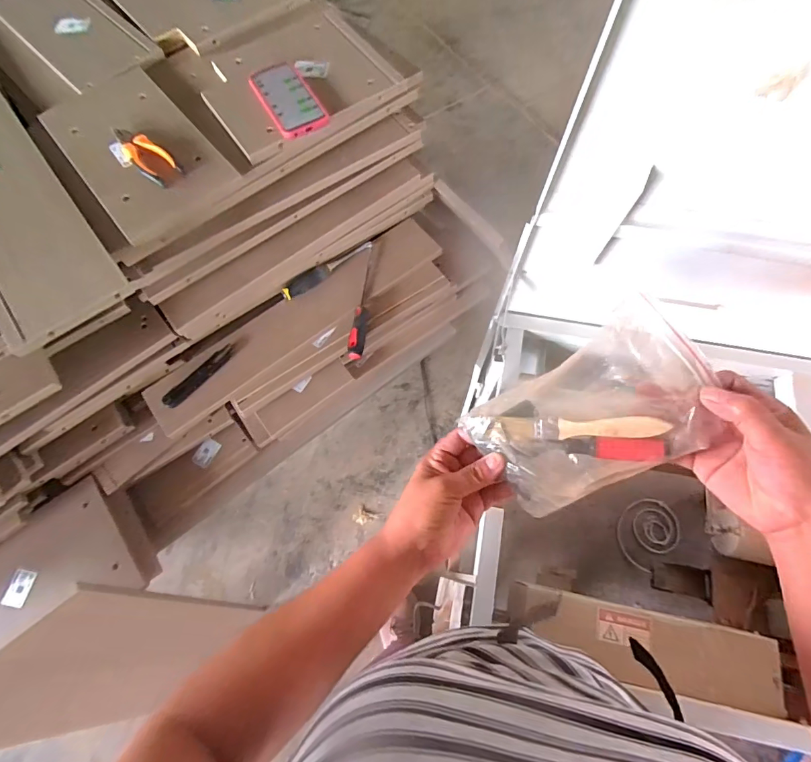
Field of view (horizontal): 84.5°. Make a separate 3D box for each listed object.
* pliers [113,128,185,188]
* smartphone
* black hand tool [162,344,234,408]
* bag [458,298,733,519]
[{"bbox_3d":[-0.404,-0.356,0.691,0.051,0.024,0.133,-39,72,-14],"label":"pliers"},{"bbox_3d":[-0.191,-0.457,0.724,0.080,0.014,0.143,-30,74,-4],"label":"smartphone"},{"bbox_3d":[-0.386,-0.011,0.841,0.026,0.021,0.157,48,71,-14],"label":"black hand tool"},{"bbox_3d":[0.158,0.036,0.385,0.181,0.040,0.118,-37,74,10],"label":"bag"}]

